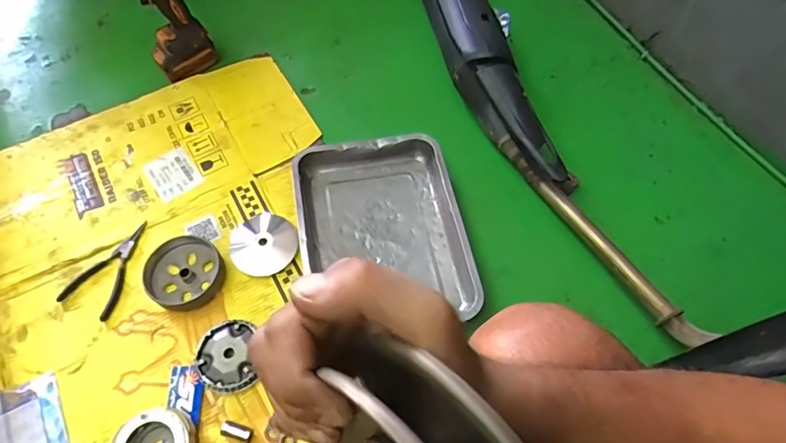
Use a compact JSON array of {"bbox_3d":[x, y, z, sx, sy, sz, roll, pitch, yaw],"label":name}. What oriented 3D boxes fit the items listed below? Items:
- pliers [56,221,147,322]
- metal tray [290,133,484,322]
[{"bbox_3d":[-0.455,0.067,0.789,0.095,0.013,0.161,18,63,11],"label":"pliers"},{"bbox_3d":[-0.017,0.012,0.794,0.259,0.048,0.347,-8,61,-3],"label":"metal tray"}]

